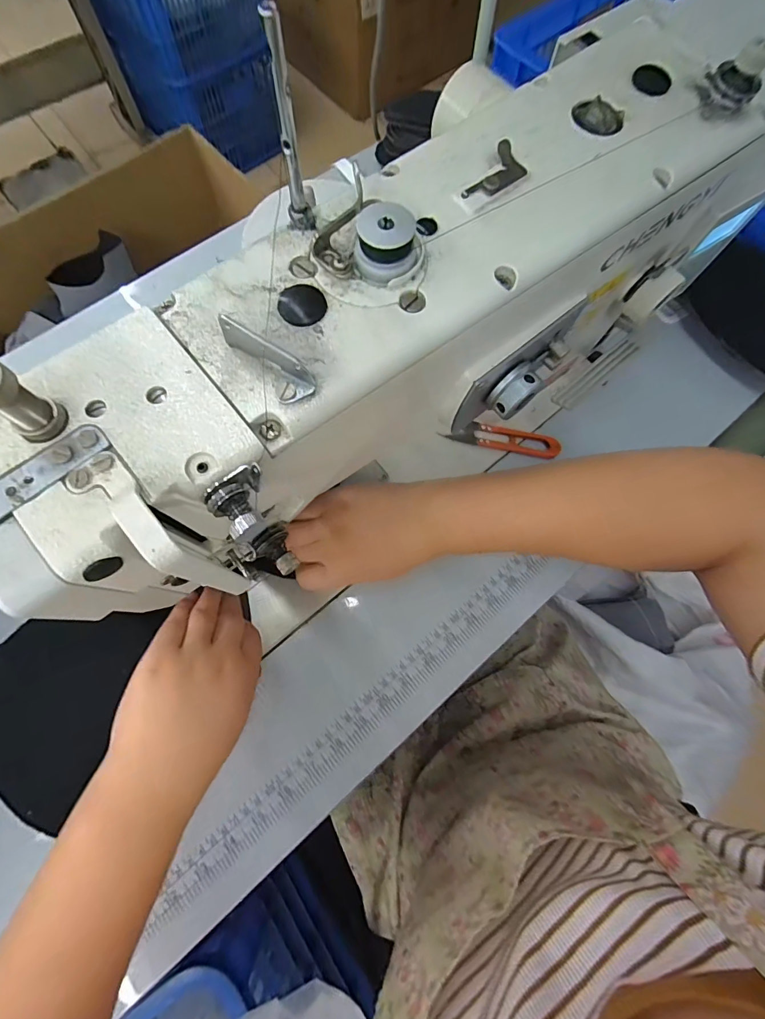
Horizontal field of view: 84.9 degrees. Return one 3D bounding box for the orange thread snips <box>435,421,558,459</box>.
[{"bbox_3d":[0.120,-0.072,0.420,0.112,0.010,0.026,13,74,2],"label":"orange thread snips"}]

